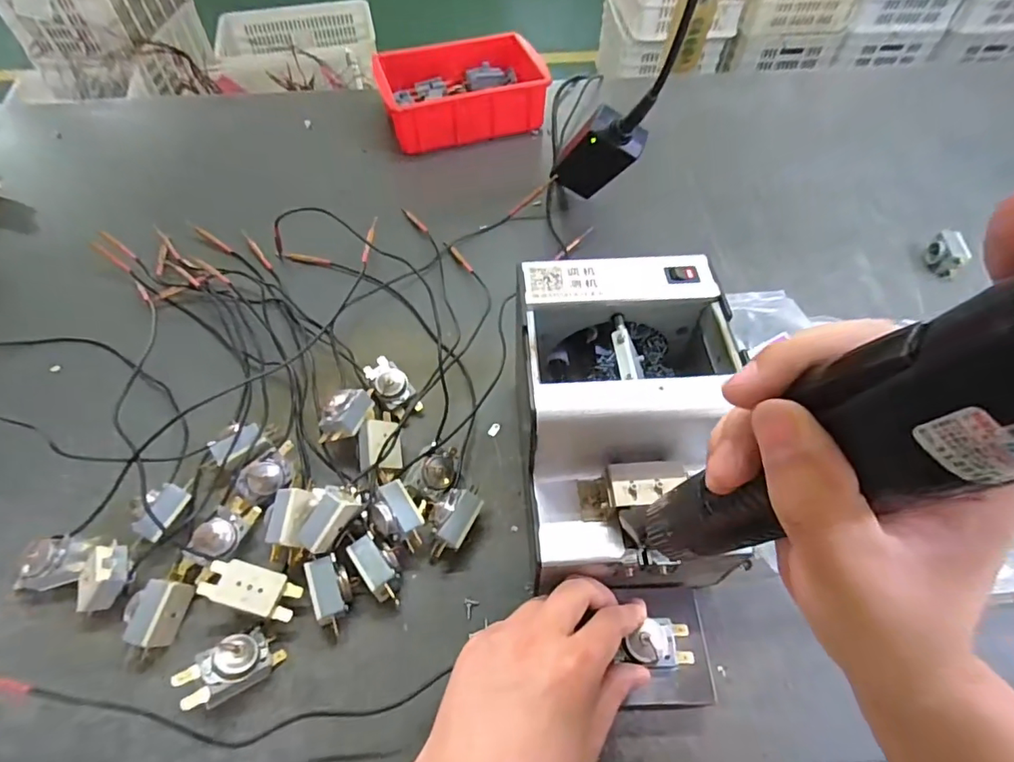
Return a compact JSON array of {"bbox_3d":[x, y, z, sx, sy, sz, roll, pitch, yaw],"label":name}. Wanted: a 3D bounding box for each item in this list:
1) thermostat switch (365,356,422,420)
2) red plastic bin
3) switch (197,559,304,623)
[{"bbox_3d":[-0.099,0.005,0.449,0.028,0.030,0.058,-36,64,-21],"label":"thermostat switch"},{"bbox_3d":[-0.060,-0.371,0.678,0.199,0.060,0.139,-16,58,-11],"label":"red plastic bin"},{"bbox_3d":[-0.167,0.135,0.345,0.060,0.015,0.027,23,58,-7],"label":"switch"}]

